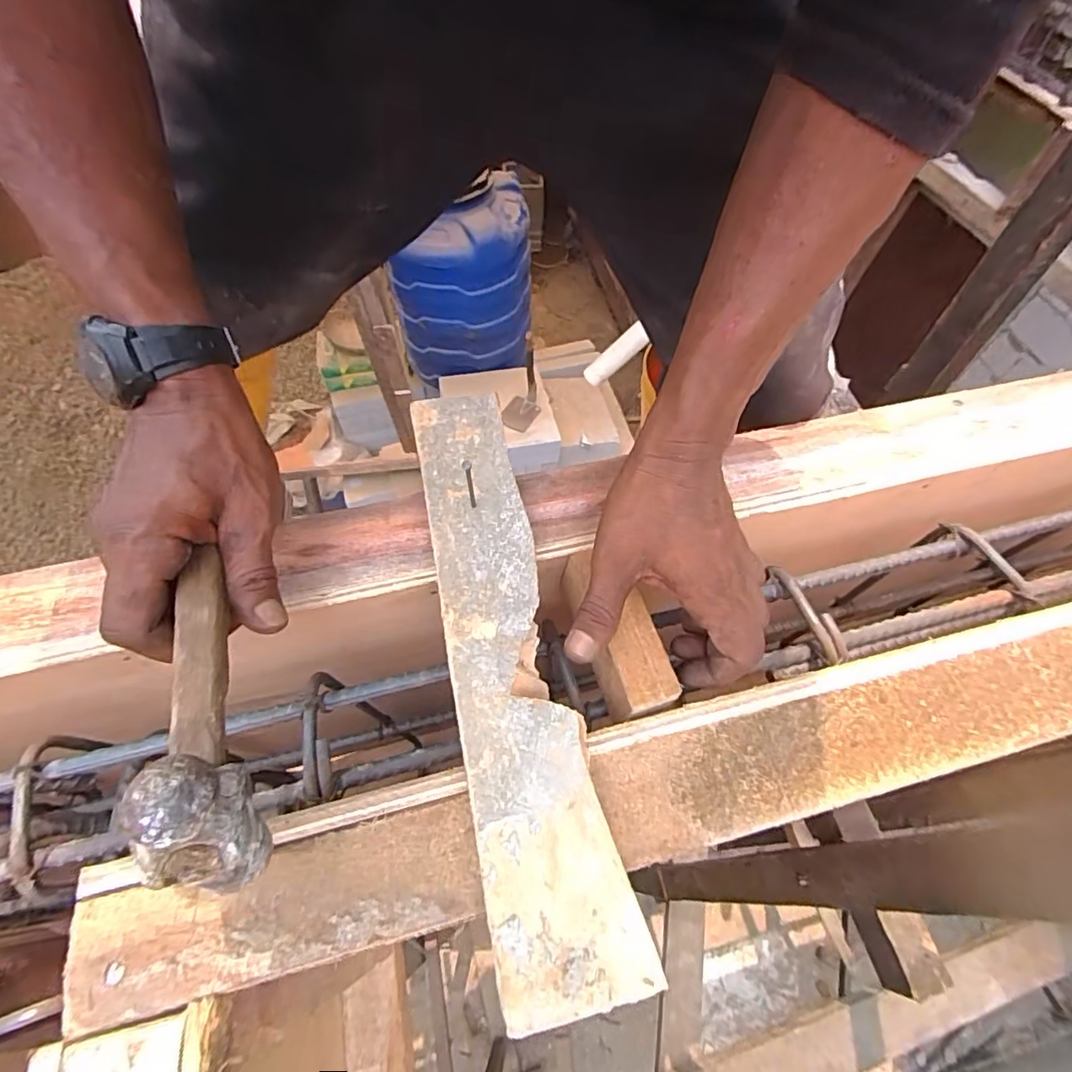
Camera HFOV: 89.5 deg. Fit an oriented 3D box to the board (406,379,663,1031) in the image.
[{"bbox_3d":[-0.021,0.054,0.301,0.065,0.016,0.334,-12,61,-9],"label":"board"}]

